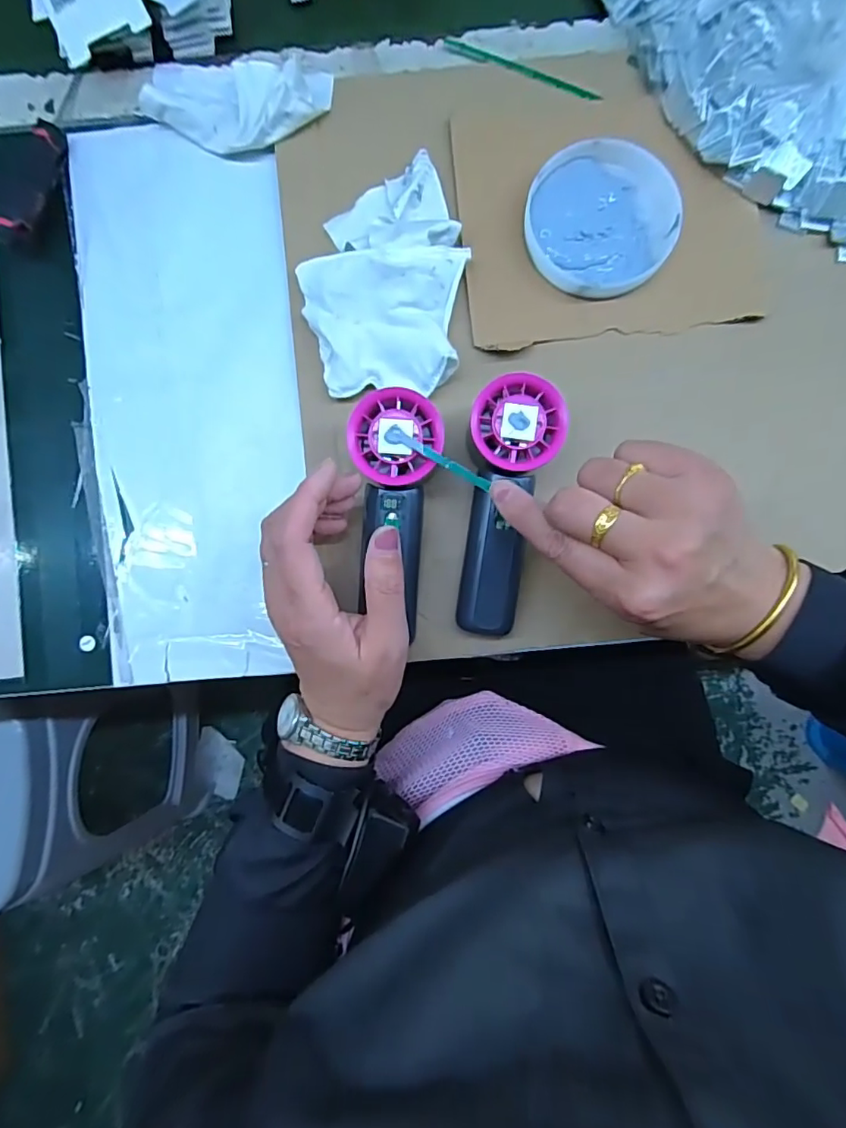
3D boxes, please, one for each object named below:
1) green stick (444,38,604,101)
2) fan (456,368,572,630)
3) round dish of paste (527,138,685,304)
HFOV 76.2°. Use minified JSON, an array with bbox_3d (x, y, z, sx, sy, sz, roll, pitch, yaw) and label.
[{"bbox_3d":[0.071,-0.351,0.383,0.118,0.004,0.008,23,88,2],"label":"green stick"},{"bbox_3d":[0.046,-0.034,0.342,0.053,0.056,0.151,13,87,1],"label":"fan"},{"bbox_3d":[0.121,-0.232,0.369,0.099,0.017,0.104,0,87,1],"label":"round dish of paste"}]

